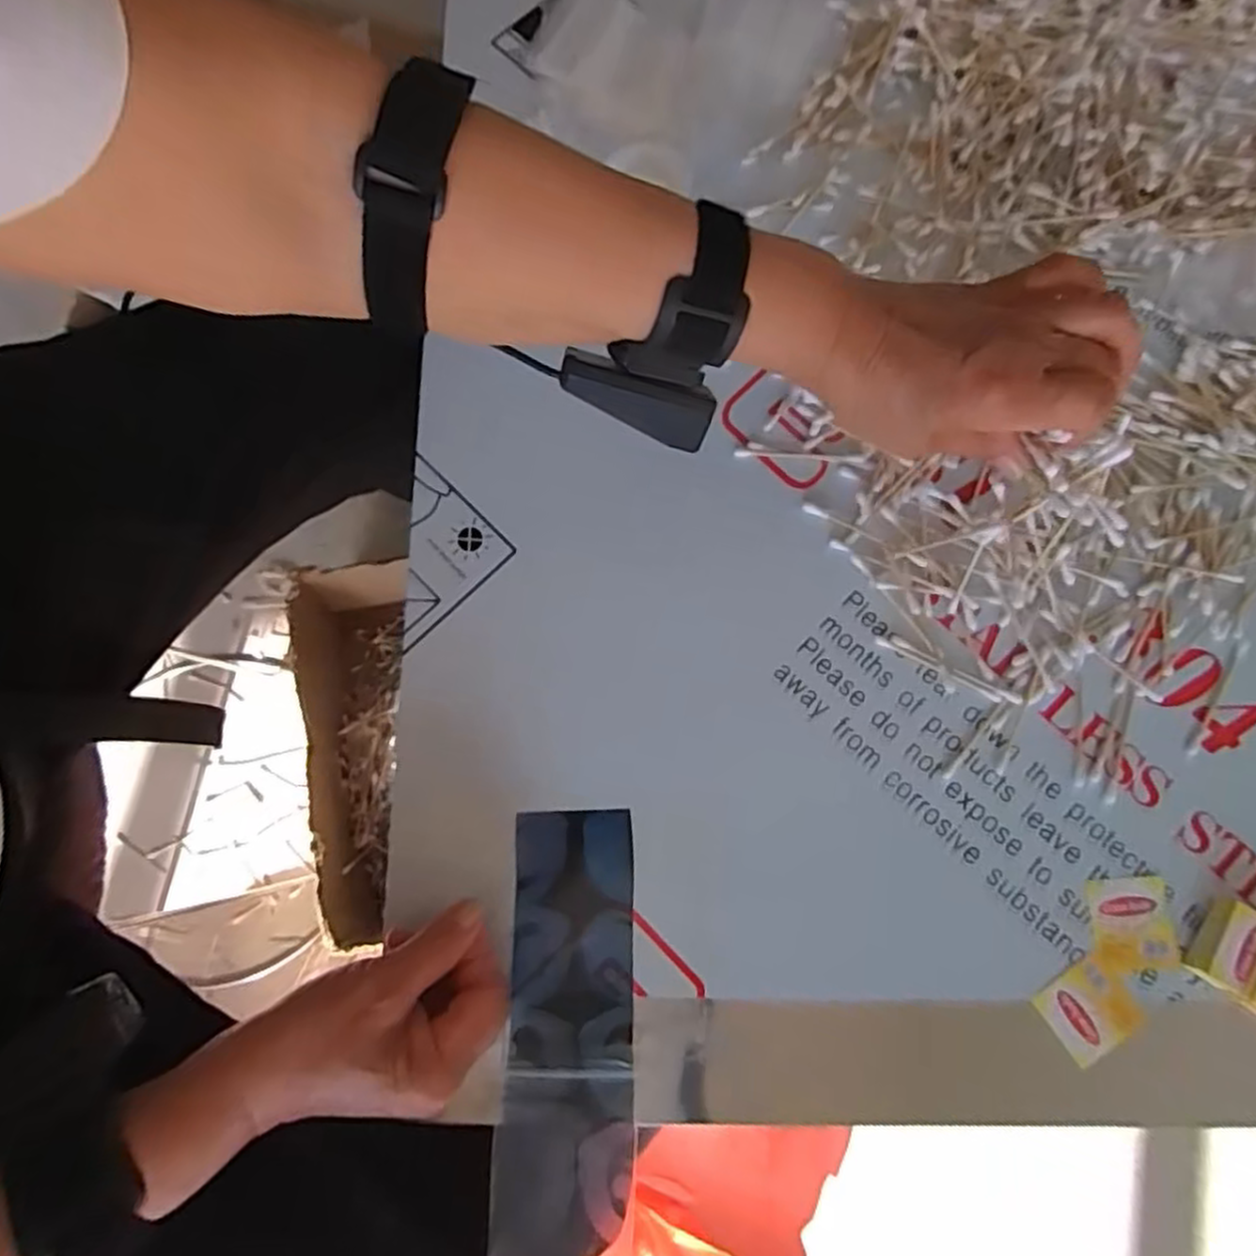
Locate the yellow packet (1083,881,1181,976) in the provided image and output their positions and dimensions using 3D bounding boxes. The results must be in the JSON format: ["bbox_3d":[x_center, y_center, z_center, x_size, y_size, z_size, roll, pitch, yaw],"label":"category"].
[{"bbox_3d":[0.256,0.149,0.377,0.041,0.004,0.042,-3,80,0],"label":"yellow packet"}]

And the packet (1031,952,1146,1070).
[{"bbox_3d":[0.228,0.190,0.368,0.041,0.004,0.038,-33,81,-5],"label":"packet"}]

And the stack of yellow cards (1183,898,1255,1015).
[{"bbox_3d":[0.307,0.163,0.366,0.049,0.017,0.043,30,81,5],"label":"stack of yellow cards"}]

